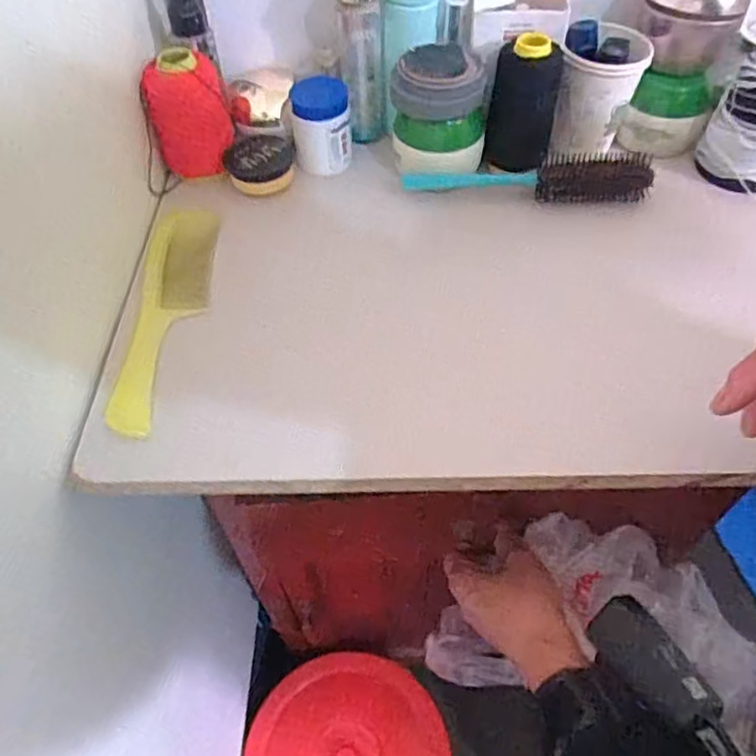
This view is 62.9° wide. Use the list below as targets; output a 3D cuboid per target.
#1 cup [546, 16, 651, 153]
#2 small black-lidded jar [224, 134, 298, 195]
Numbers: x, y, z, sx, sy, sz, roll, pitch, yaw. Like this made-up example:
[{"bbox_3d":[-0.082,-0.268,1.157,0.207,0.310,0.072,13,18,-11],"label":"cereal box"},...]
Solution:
[{"bbox_3d":[0.187,-0.245,0.530,0.066,0.092,0.072,12,55,12],"label":"cup"},{"bbox_3d":[-0.100,-0.185,0.531,0.054,0.024,0.055,10,55,11],"label":"small black-lidded jar"}]

